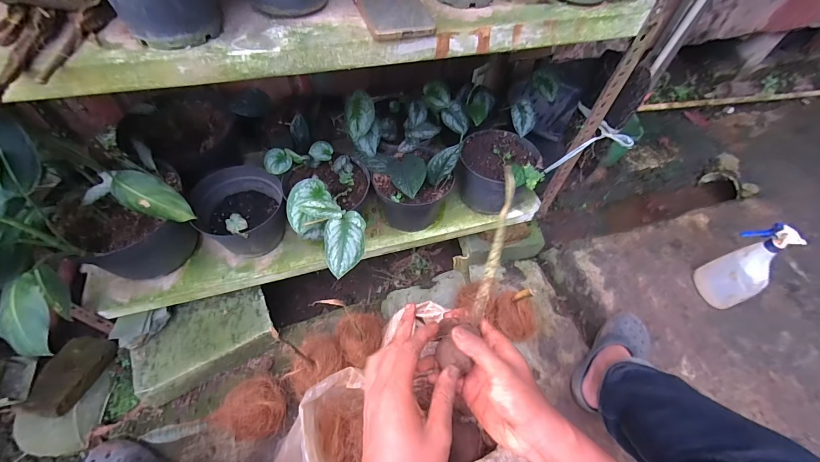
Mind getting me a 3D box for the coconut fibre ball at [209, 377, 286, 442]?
[{"bbox_3d":[-0.298,0.349,0.672,0.106,0.088,0.107,1,57,-2],"label":"coconut fibre ball"}]

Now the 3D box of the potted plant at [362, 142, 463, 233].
[{"bbox_3d":[-0.002,-0.112,0.749,0.153,0.196,0.164,-35,64,-22],"label":"potted plant"}]

